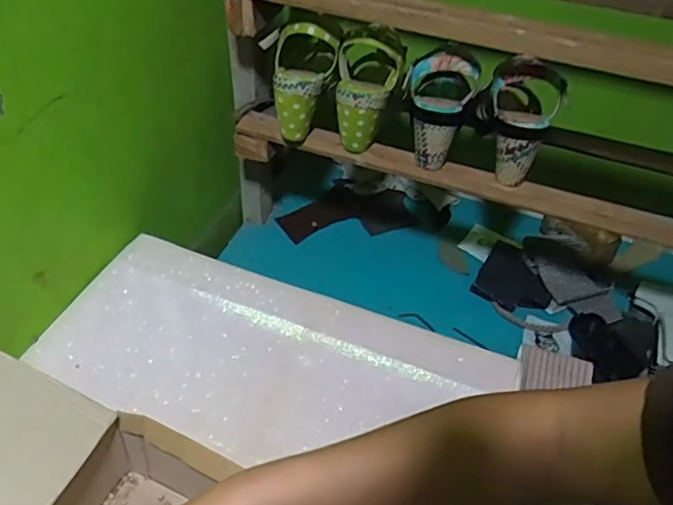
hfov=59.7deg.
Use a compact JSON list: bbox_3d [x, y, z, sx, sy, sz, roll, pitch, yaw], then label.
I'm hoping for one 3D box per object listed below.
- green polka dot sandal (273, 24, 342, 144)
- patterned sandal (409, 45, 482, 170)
[{"bbox_3d":[-0.052,-0.210,0.732,0.083,0.146,0.055,17,20,9],"label":"green polka dot sandal"},{"bbox_3d":[0.125,-0.180,0.720,0.083,0.133,0.091,12,44,7],"label":"patterned sandal"}]

